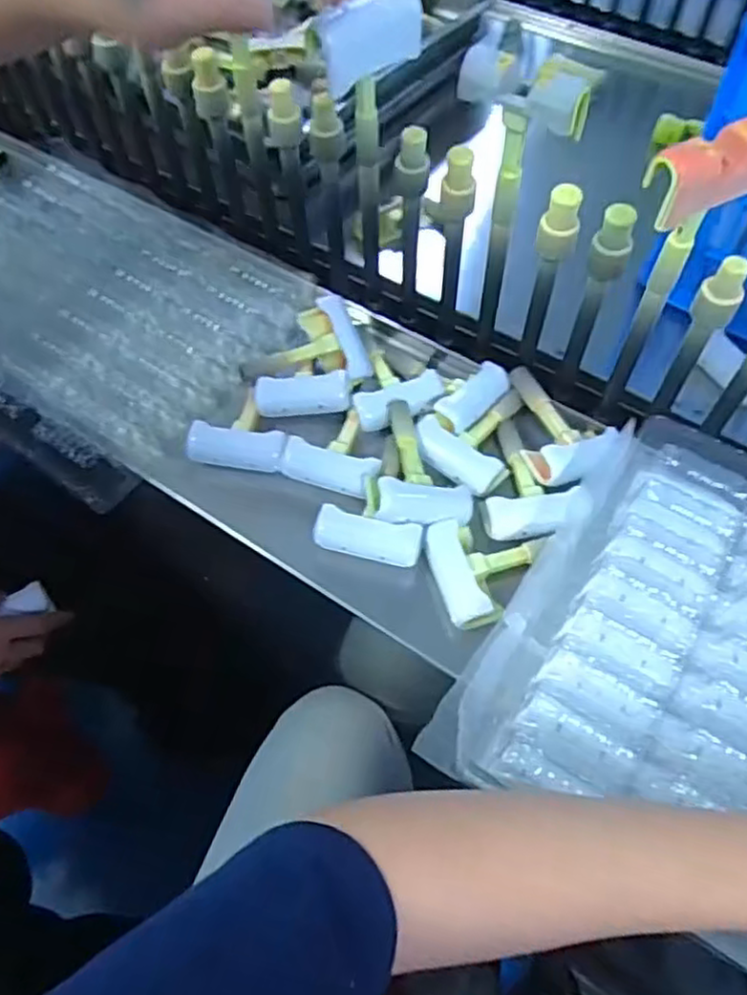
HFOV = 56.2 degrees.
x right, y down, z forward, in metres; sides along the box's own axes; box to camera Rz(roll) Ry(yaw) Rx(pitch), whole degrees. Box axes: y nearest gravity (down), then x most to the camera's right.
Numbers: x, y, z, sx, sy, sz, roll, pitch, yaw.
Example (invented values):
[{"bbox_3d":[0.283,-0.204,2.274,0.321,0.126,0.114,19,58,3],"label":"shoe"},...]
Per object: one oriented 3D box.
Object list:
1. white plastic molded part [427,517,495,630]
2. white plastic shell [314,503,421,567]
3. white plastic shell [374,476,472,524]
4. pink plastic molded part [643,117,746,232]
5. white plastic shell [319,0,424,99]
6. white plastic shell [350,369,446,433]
[{"bbox_3d":[0.057,0.051,0.487,0.027,0.016,0.071,-13,60,-7],"label":"white plastic molded part"},{"bbox_3d":[-0.004,0.029,0.506,0.075,0.015,0.032,12,90,8],"label":"white plastic shell"},{"bbox_3d":[0.038,0.003,0.506,0.075,0.014,0.032,2,57,-20],"label":"white plastic shell"},{"bbox_3d":[0.181,-0.174,0.371,0.075,0.038,0.020,-23,61,-13],"label":"pink plastic molded part"},{"bbox_3d":[0.000,-0.287,0.436,0.074,0.041,0.018,-40,66,-21],"label":"white plastic shell"},{"bbox_3d":[0.022,-0.077,0.568,0.076,0.014,0.034,-22,61,-12],"label":"white plastic shell"}]

